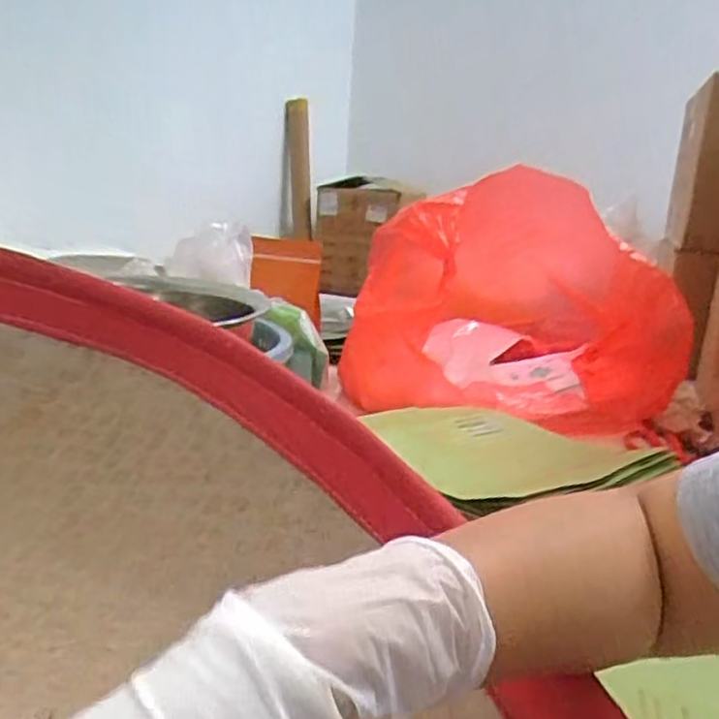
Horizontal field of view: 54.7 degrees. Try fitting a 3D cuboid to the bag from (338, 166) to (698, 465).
[{"bbox_3d":[0.200,-0.097,0.949,0.417,0.254,0.486,5,14,3],"label":"bag"}]

